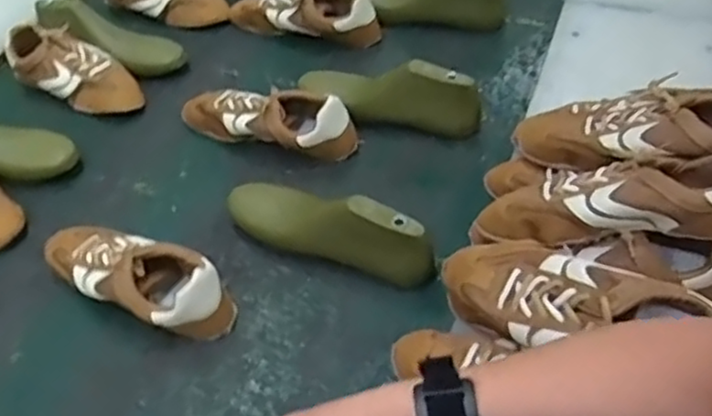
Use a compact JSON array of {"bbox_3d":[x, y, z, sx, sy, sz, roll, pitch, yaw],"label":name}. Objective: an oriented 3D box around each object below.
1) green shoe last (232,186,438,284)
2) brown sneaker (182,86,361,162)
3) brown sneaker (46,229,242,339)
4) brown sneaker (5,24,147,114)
[{"bbox_3d":[-0.035,0.024,0.811,0.259,0.109,0.070,21,53,20],"label":"green shoe last"},{"bbox_3d":[-0.121,-0.132,0.977,0.255,0.082,0.100,19,52,19],"label":"brown sneaker"},{"bbox_3d":[-0.251,0.073,0.799,0.248,0.074,0.100,20,53,19],"label":"brown sneaker"},{"bbox_3d":[-0.428,-0.212,1.071,0.241,0.079,0.093,24,54,22],"label":"brown sneaker"}]

